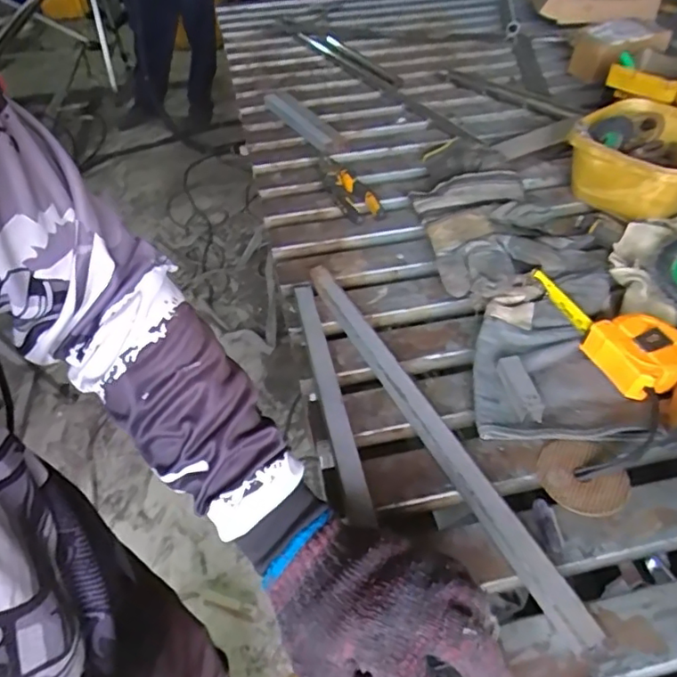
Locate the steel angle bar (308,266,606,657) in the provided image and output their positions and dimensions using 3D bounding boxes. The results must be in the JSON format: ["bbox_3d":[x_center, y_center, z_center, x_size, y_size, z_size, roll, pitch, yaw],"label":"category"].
[{"bbox_3d":[0.074,0.070,0.519,0.024,0.025,0.440,-21,47,-17],"label":"steel angle bar"}]

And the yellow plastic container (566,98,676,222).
[{"bbox_3d":[0.401,-0.234,0.747,0.177,0.086,0.179,31,54,30],"label":"yellow plastic container"}]

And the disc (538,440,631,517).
[{"bbox_3d":[0.209,0.118,0.480,0.071,0.006,0.069,2,45,5],"label":"disc"}]

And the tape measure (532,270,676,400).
[{"bbox_3d":[0.277,-0.008,0.567,0.078,0.040,0.150,-21,47,-17],"label":"tape measure"}]

